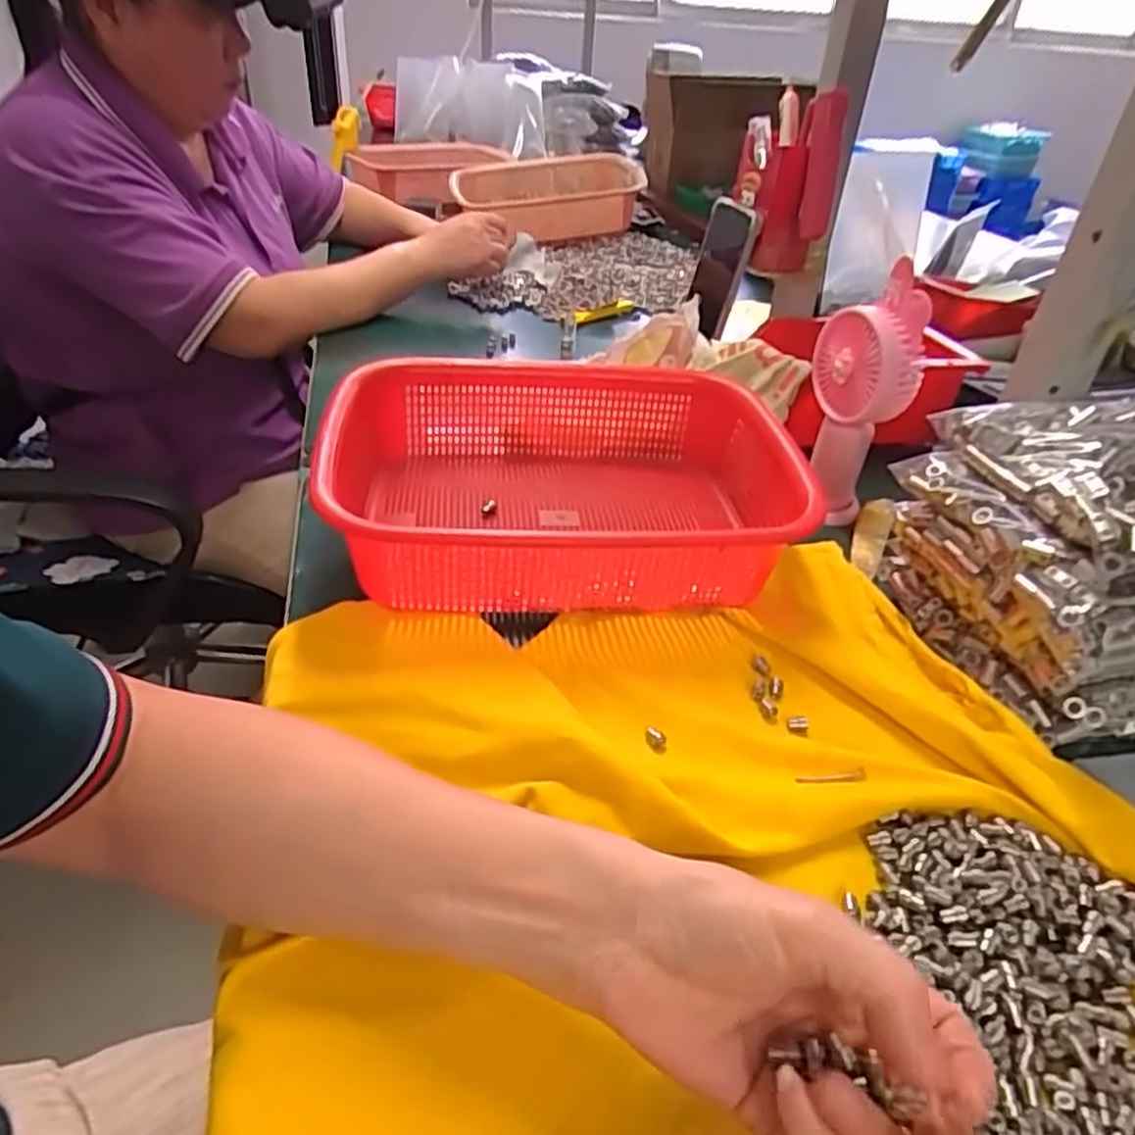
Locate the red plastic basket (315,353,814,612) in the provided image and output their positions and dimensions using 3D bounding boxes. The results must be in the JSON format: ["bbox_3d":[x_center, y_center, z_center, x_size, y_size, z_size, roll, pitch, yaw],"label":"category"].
[{"bbox_3d":[0.005,-0.058,0.474,0.259,0.072,0.212,0,37,-5],"label":"red plastic basket"}]

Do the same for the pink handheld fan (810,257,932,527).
[{"bbox_3d":[0.198,-0.117,0.512,0.036,0.160,0.078,-16,42,-25],"label":"pink handheld fan"}]

